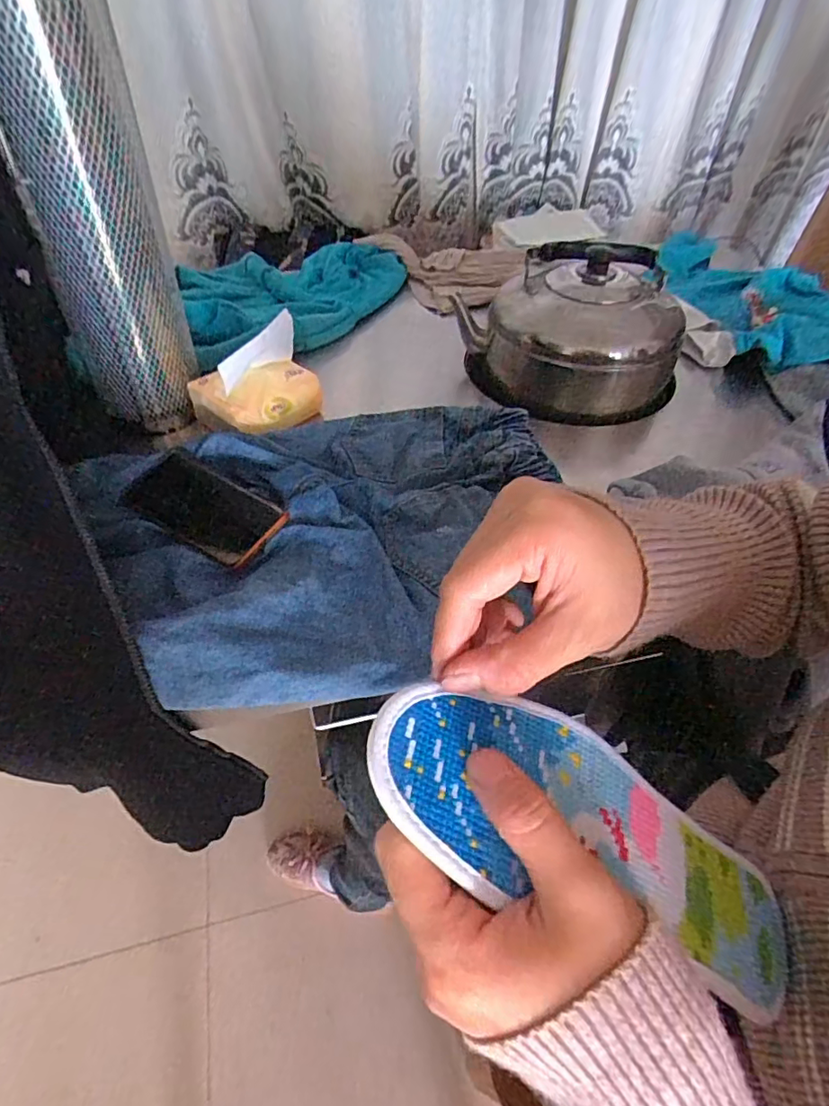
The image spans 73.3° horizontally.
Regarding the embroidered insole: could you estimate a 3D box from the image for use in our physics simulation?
[{"bbox_3d":[0.078,0.114,0.222,0.219,0.013,0.072,32,45,-17],"label":"embroidered insole"}]

